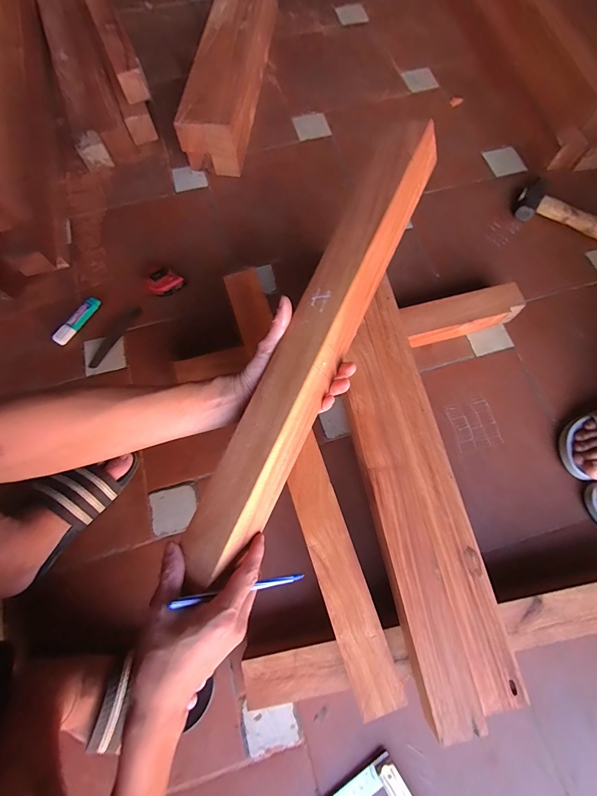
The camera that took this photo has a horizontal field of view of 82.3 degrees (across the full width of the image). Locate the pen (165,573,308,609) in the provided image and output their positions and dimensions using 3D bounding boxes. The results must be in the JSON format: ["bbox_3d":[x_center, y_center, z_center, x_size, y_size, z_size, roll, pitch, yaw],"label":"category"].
[{"bbox_3d":[-0.052,0.191,0.341,0.130,0.009,0.008,3,69,-29],"label":"pen"}]

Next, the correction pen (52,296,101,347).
[{"bbox_3d":[-0.408,-0.143,0.630,0.019,0.024,0.105,28,75,10],"label":"correction pen"}]

